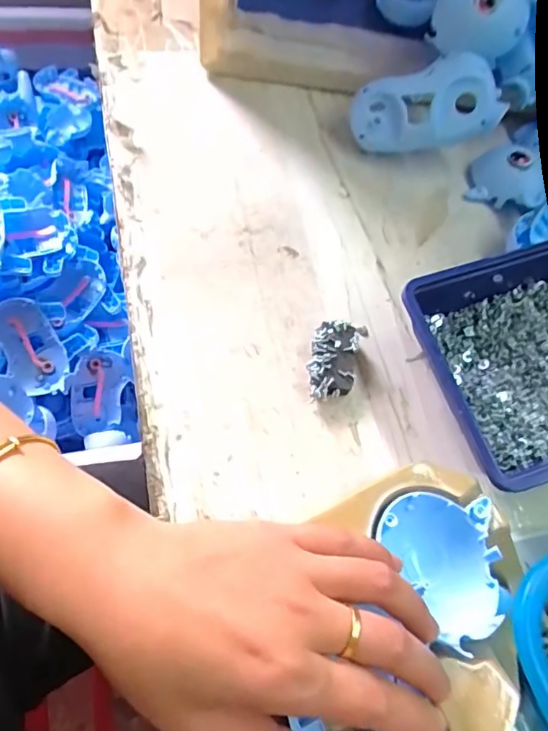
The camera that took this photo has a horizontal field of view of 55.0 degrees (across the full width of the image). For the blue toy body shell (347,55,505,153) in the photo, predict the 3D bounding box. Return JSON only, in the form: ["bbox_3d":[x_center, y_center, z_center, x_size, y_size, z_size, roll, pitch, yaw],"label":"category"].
[{"bbox_3d":[0.122,-0.210,0.430,0.115,0.060,0.028,-7,33,20],"label":"blue toy body shell"}]

